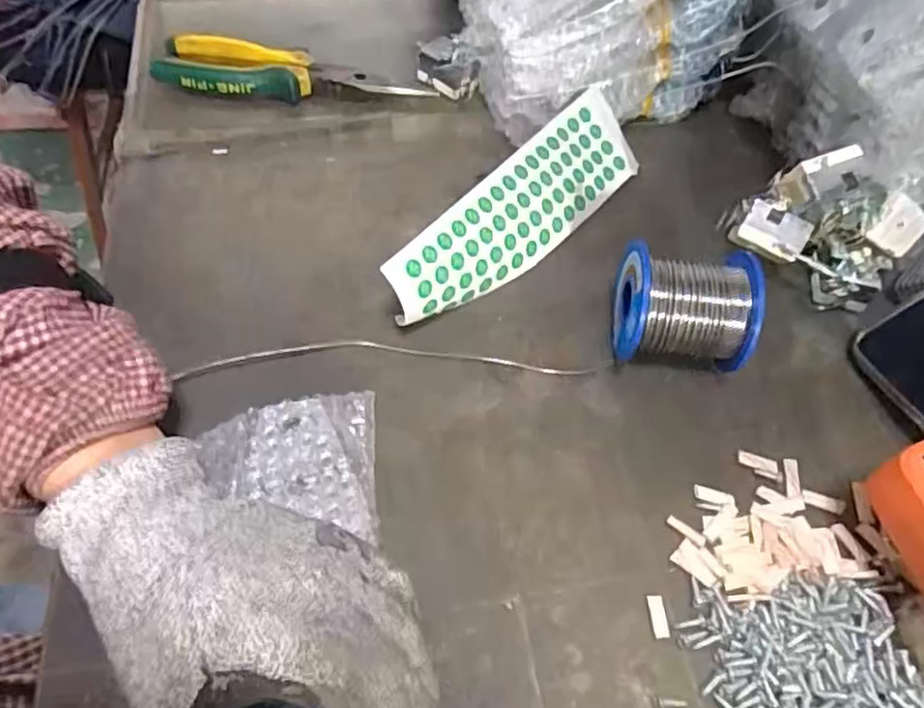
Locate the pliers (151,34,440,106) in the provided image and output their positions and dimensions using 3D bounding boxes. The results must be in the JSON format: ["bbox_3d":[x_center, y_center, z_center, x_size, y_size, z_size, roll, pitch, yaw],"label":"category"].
[{"bbox_3d":[-0.125,-0.199,0.486,0.196,0.022,0.046,10,56,3],"label":"pliers"}]

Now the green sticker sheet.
[{"bbox_3d":[0.038,-0.087,0.409,0.207,0.017,0.060,-47,110,-30],"label":"green sticker sheet"}]

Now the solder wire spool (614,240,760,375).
[{"bbox_3d":[0.118,-0.021,0.362,0.071,0.055,0.053,6,56,0],"label":"solder wire spool"}]

